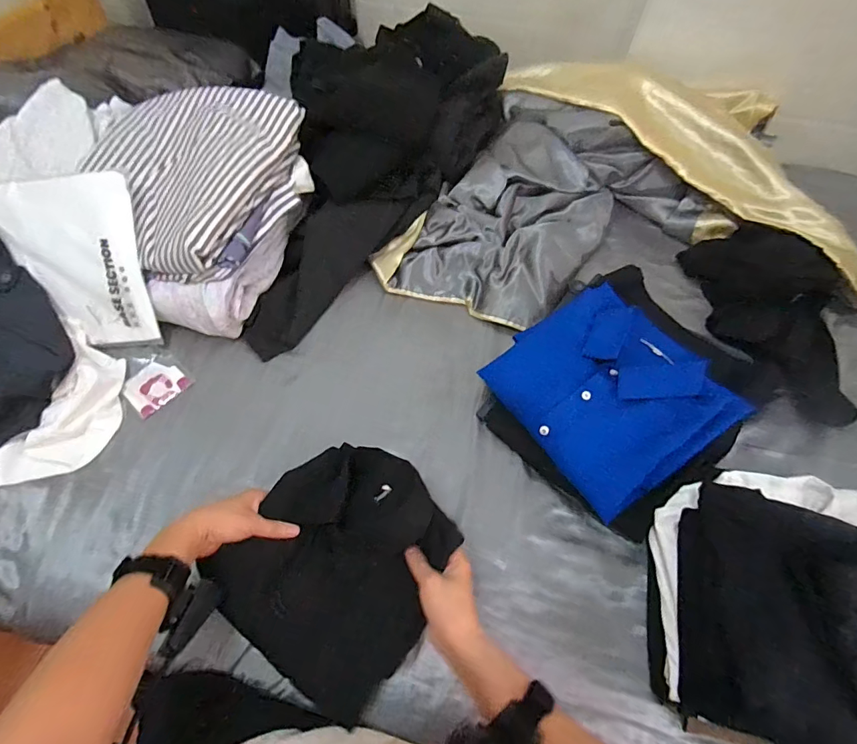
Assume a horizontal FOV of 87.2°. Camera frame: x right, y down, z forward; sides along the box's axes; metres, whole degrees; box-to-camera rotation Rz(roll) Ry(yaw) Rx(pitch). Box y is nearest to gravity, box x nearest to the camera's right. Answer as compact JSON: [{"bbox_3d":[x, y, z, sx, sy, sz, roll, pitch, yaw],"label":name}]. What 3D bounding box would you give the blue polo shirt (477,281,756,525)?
[{"bbox_3d":[0.262,0.016,0.641,0.281,0.051,0.280,-29,65,-18],"label":"blue polo shirt"}]

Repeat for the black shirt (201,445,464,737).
[{"bbox_3d":[-0.099,0.200,0.505,0.234,0.059,0.240,29,62,14],"label":"black shirt"}]

